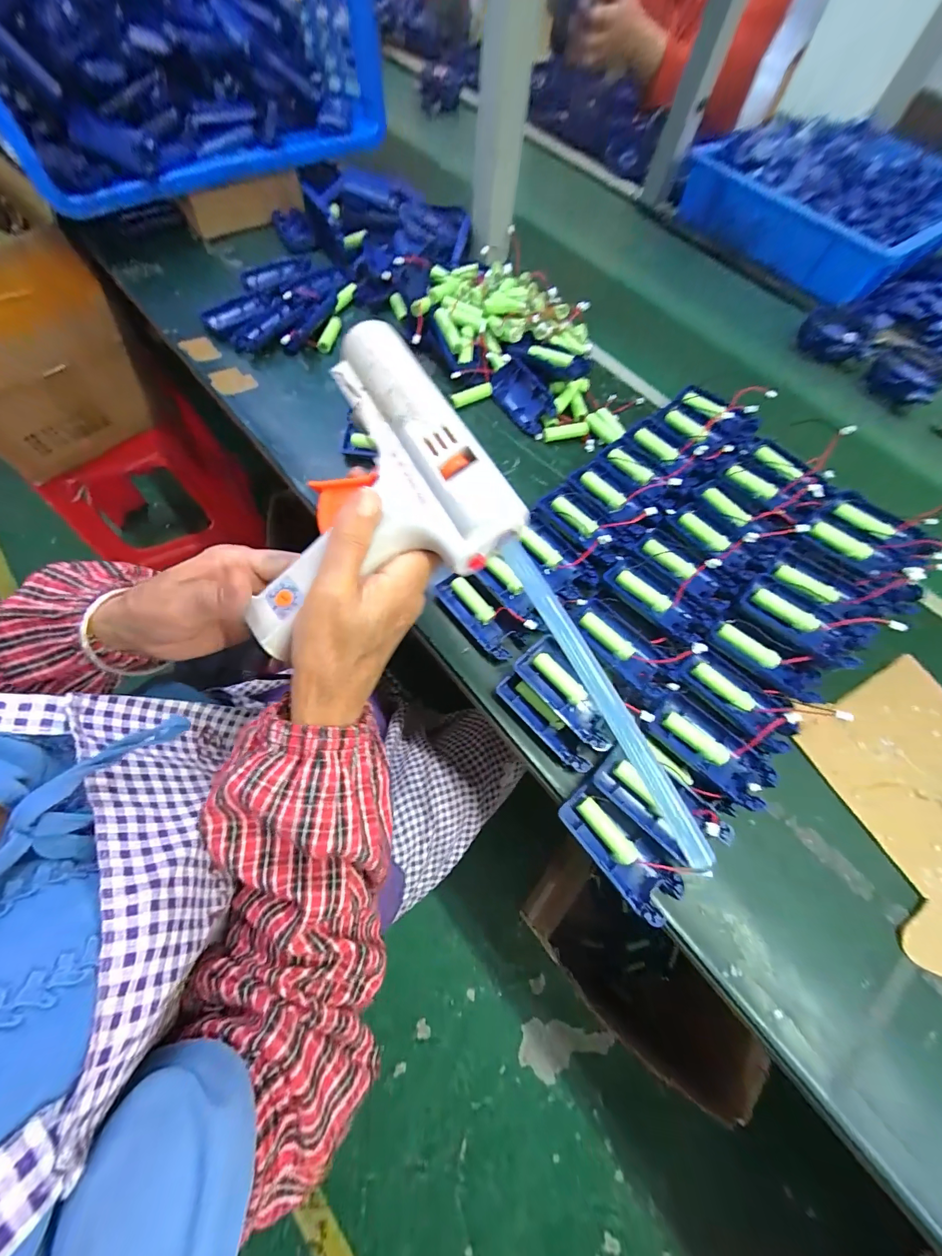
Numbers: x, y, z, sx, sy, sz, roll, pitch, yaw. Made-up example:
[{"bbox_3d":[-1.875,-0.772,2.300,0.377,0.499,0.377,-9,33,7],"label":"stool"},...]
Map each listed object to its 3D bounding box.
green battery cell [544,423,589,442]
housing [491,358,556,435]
[{"bbox_3d":[0.108,-0.223,0.471,0.054,0.012,0.013,-14,67,-9],"label":"green battery cell"},{"bbox_3d":[0.061,-0.265,0.477,0.047,0.020,0.092,-42,72,18],"label":"housing"}]

